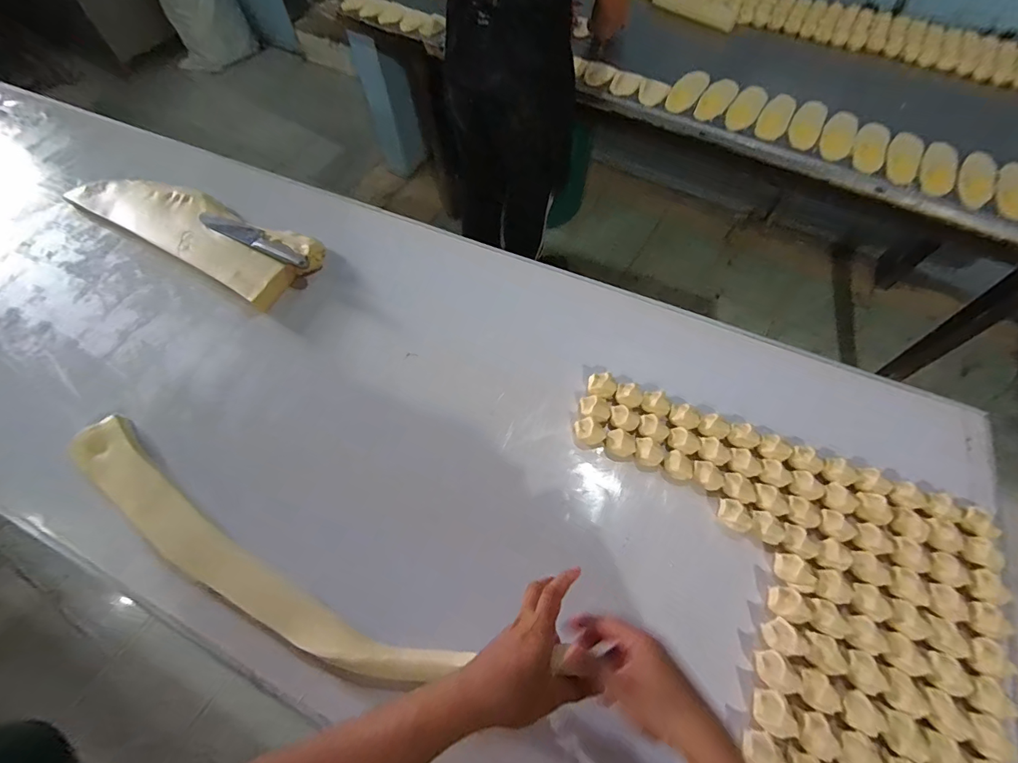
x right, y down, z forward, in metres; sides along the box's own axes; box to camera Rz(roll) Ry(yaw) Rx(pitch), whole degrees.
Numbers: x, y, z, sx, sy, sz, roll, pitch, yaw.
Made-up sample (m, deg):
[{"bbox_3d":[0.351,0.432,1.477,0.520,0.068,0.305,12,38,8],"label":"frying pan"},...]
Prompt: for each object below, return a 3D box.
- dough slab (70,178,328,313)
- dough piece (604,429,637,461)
[{"bbox_3d":[-0.667,-0.321,0.933,0.627,0.040,0.173,25,65,13],"label":"dough slab"},{"bbox_3d":[0.171,0.098,0.693,0.045,0.022,0.043,0,62,0],"label":"dough piece"}]

